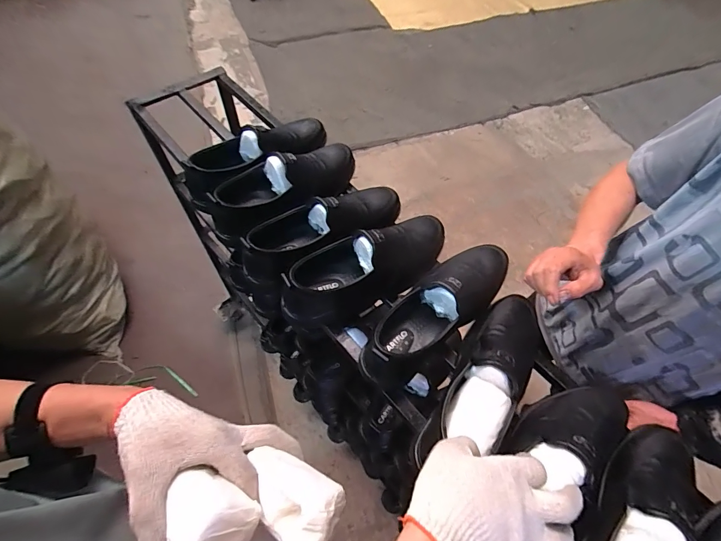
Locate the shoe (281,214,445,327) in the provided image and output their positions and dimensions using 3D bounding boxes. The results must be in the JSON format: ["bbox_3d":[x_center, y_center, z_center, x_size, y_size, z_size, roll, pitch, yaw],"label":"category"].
[{"bbox_3d":[0.016,-0.004,0.584,0.290,0.095,0.099,-24,63,-16],"label":"shoe"}]

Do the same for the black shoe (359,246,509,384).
[{"bbox_3d":[0.115,0.046,0.544,0.284,0.079,0.097,-37,67,-21],"label":"black shoe"}]

